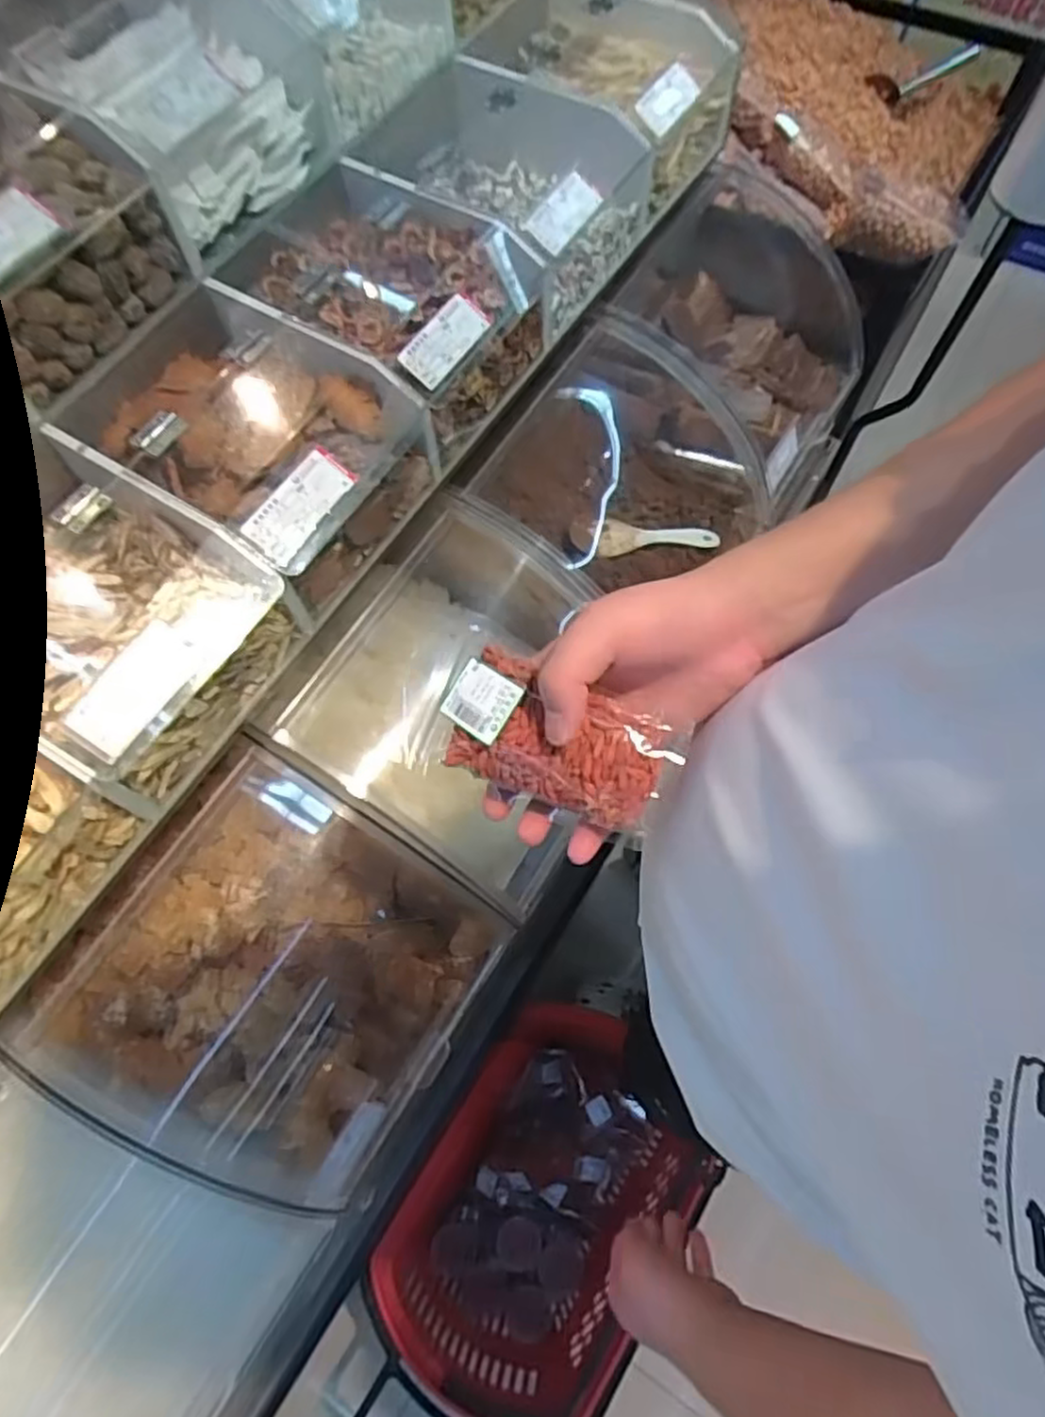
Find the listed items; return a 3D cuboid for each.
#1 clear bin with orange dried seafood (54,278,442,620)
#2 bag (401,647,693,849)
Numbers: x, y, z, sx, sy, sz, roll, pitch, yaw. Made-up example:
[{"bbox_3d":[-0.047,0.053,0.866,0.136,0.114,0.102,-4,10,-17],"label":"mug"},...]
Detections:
[{"bbox_3d":[-0.234,-0.231,0.670,0.237,0.127,0.193,30,71,14],"label":"clear bin with orange dried seafood"},{"bbox_3d":[0.015,0.016,0.377,0.127,0.020,0.067,20,90,8],"label":"bag"}]

